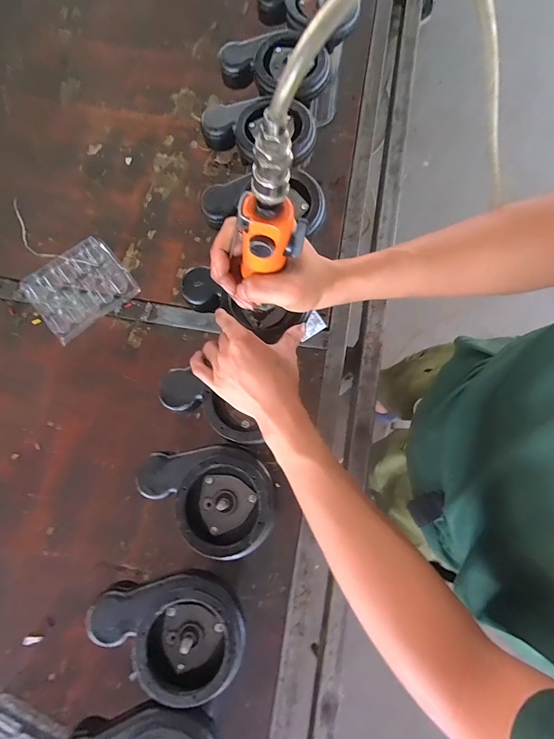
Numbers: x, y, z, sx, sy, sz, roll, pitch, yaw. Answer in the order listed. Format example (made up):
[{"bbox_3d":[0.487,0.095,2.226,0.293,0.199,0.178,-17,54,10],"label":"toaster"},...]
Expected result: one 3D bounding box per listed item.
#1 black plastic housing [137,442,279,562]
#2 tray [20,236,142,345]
[{"bbox_3d":[-0.076,0.139,0.405,0.159,0.034,0.111,35,81,7],"label":"black plastic housing"},{"bbox_3d":[-0.367,-0.154,0.638,0.169,0.023,0.148,-39,81,-7],"label":"tray"}]

